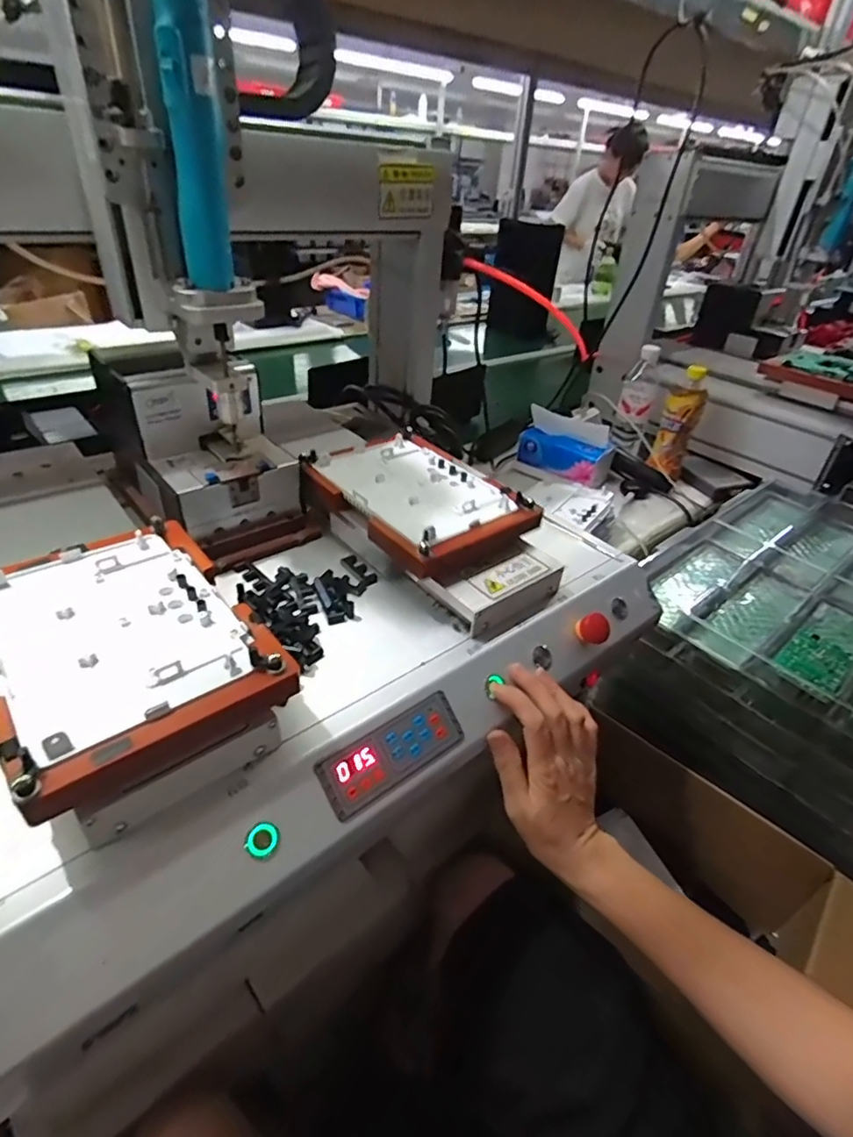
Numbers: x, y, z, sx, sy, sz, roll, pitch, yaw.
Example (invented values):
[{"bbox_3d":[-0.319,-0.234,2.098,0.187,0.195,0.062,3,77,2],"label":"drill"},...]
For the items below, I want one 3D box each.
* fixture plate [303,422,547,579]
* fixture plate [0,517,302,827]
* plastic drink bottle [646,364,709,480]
[{"bbox_3d":[-0.010,-0.076,0.585,0.160,0.036,0.208,-24,46,-34],"label":"fixture plate"},{"bbox_3d":[-0.207,0.046,0.385,0.160,0.024,0.232,-25,46,-35],"label":"fixture plate"},{"bbox_3d":[0.464,-0.257,1.043,0.065,0.210,0.055,15,37,12],"label":"plastic drink bottle"}]

